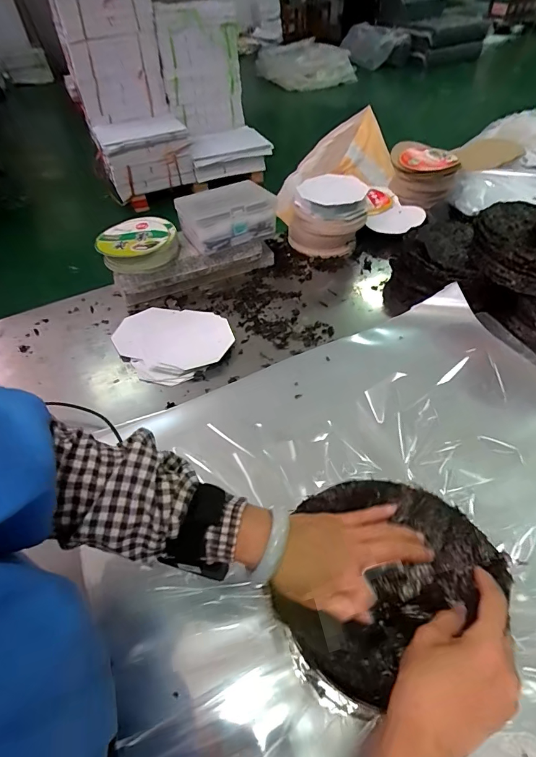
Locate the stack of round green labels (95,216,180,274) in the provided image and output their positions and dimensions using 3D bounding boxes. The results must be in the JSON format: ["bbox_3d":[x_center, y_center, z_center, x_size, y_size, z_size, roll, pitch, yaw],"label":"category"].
[{"bbox_3d":[-0.254,-0.265,0.783,0.152,0.040,0.137,-26,52,-18],"label":"stack of round green labels"}]

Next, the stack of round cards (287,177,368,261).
[{"bbox_3d":[0.133,-0.367,0.898,0.167,0.133,0.131,3,49,4],"label":"stack of round cards"}]

